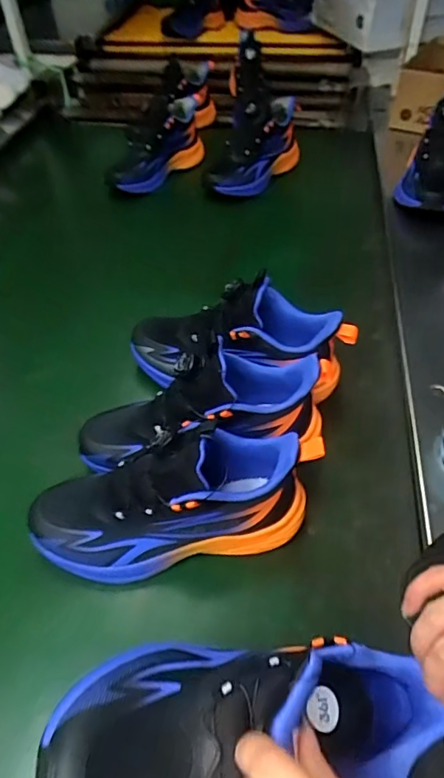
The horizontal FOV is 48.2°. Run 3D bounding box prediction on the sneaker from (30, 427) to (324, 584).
[{"bbox_3d":[-0.042,0.096,0.432,0.248,0.126,0.083,-14,49,5],"label":"sneaker"}]

